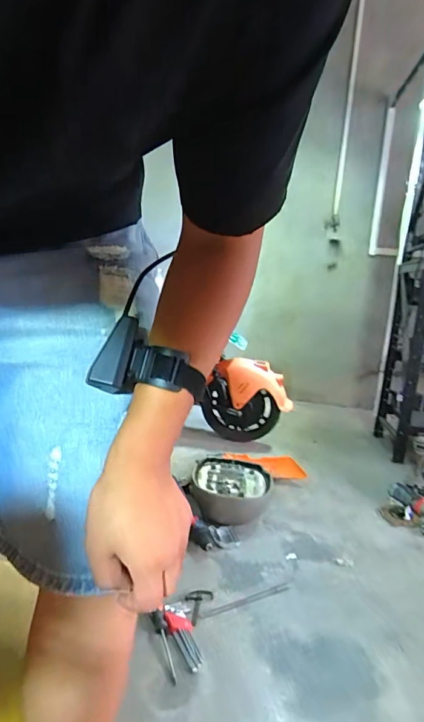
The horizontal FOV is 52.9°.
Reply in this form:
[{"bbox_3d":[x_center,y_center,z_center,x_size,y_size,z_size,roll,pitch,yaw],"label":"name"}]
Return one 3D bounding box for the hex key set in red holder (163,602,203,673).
[{"bbox_3d":[-0.061,0.569,0.887,0.051,0.020,0.151,-1,13,-24],"label":"hex key set in red holder"}]

